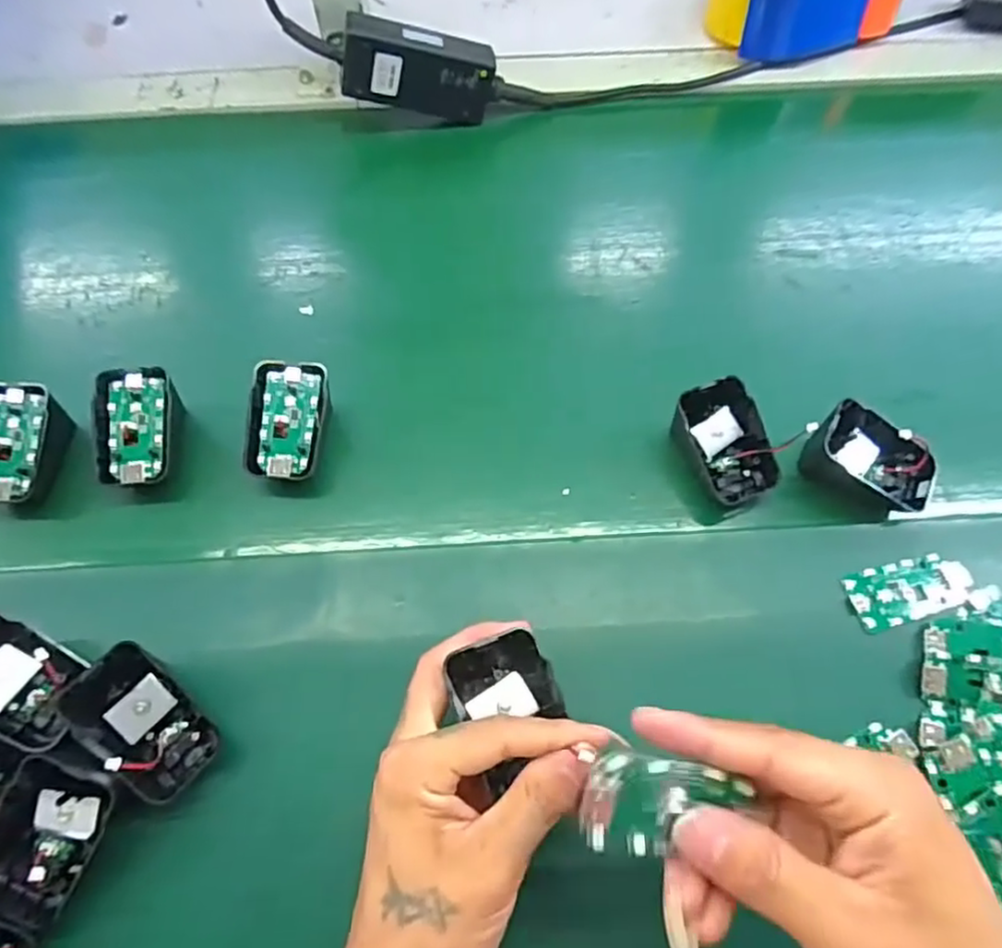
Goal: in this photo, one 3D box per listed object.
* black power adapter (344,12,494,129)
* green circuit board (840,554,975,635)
[{"bbox_3d":[-0.063,-0.313,0.508,0.113,0.053,0.026,2,61,-20],"label":"black power adapter"},{"bbox_3d":[0.218,0.062,0.350,0.062,0.009,0.031,-15,63,-6],"label":"green circuit board"}]

